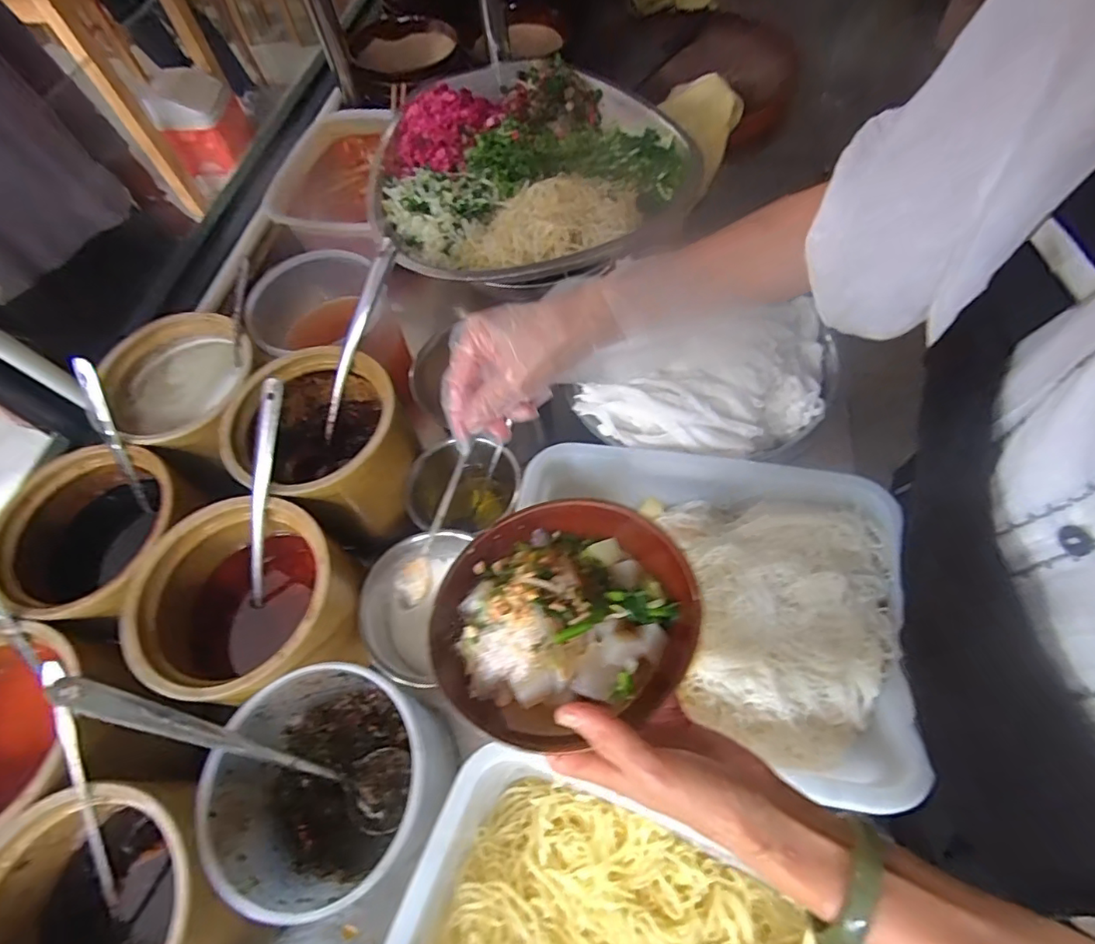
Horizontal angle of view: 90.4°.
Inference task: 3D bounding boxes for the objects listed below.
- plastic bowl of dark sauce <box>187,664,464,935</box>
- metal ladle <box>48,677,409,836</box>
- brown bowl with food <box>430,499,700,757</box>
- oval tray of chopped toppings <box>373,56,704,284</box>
[{"bbox_3d":[-0.163,0.237,0.425,0.149,0.116,0.140,-1,62,3],"label":"plastic bowl of dark sauce"},{"bbox_3d":[-0.214,0.203,0.404,0.046,0.268,0.057,-3,53,46],"label":"metal ladle"},{"bbox_3d":[0.011,0.099,0.385,0.187,0.072,0.174,-3,43,3],"label":"brown bowl with food"},{"bbox_3d":[-0.034,-0.405,0.694,0.393,0.060,0.440,-18,62,-6],"label":"oval tray of chopped toppings"}]

